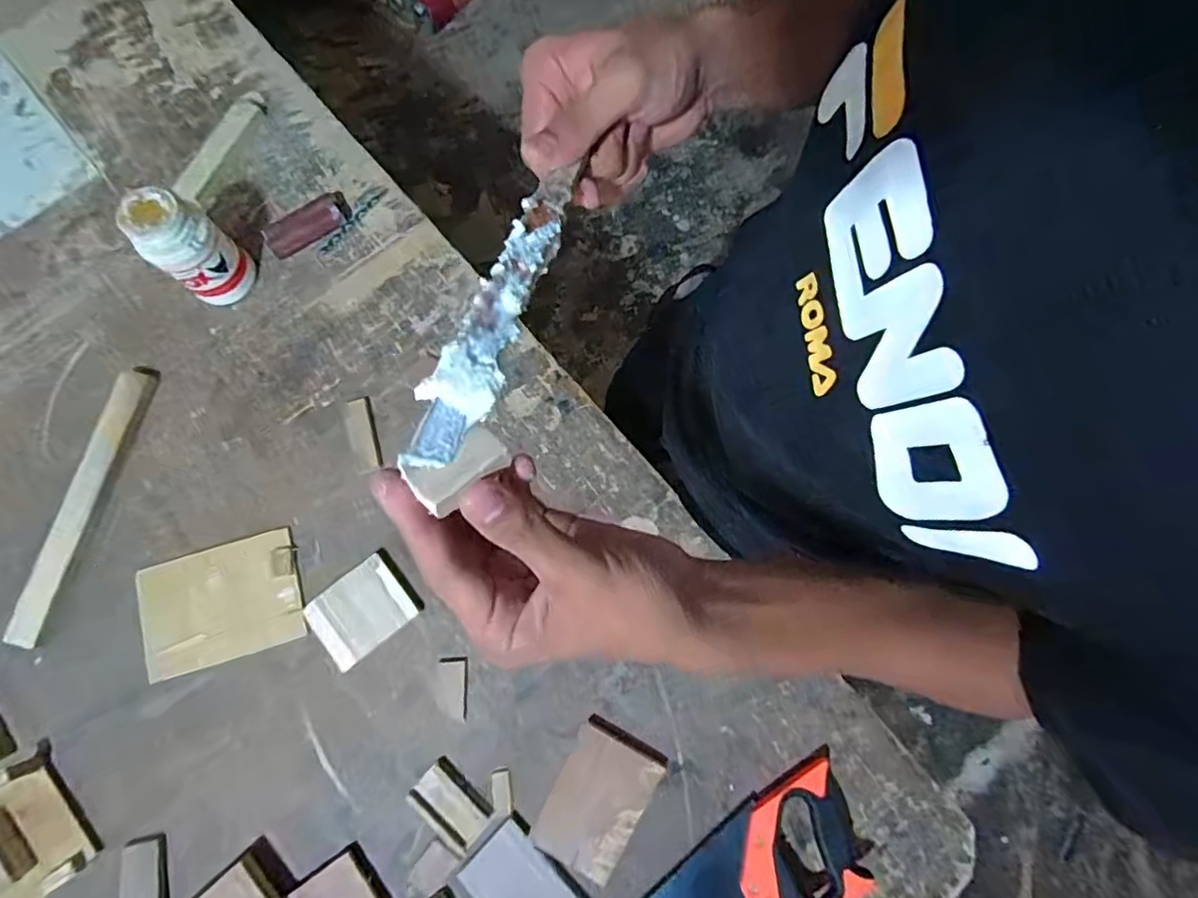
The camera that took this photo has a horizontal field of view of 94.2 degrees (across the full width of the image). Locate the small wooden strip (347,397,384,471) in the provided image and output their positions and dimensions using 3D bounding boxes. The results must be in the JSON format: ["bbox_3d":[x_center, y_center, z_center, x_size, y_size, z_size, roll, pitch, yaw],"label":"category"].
[{"bbox_3d":[-0.281,-0.019,0.663,0.030,0.008,0.093,-17,70,-5],"label":"small wooden strip"}]

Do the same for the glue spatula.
[{"bbox_3d":[-0.037,-0.064,0.226,0.024,0.007,0.169,14,58,2],"label":"glue spatula"}]

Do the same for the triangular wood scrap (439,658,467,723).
[{"bbox_3d":[-0.159,0.262,0.609,0.029,0.005,0.063,-2,77,-1],"label":"triangular wood scrap"}]

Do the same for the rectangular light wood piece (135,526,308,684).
[{"bbox_3d":[-0.422,0.170,0.621,0.173,0.006,0.125,-16,78,-5],"label":"rectangular light wood piece"}]

